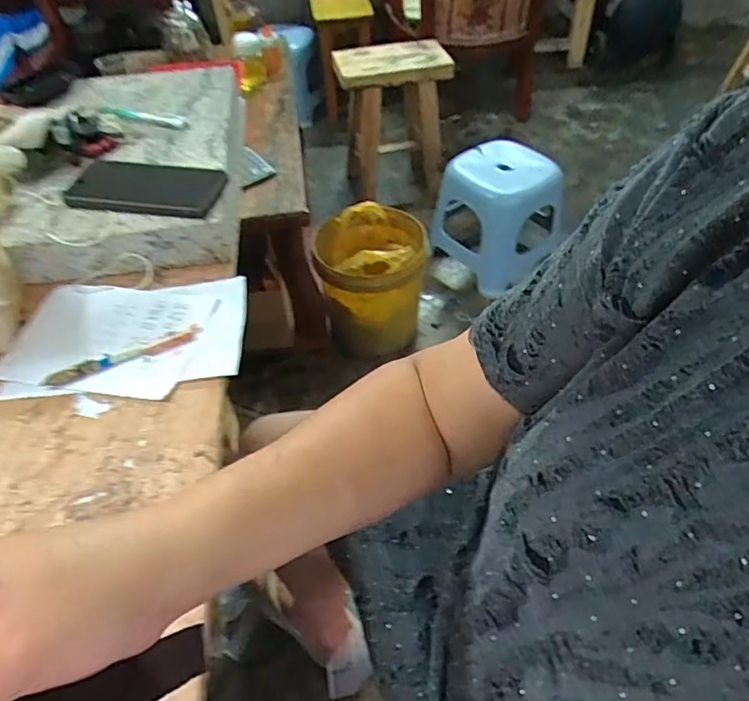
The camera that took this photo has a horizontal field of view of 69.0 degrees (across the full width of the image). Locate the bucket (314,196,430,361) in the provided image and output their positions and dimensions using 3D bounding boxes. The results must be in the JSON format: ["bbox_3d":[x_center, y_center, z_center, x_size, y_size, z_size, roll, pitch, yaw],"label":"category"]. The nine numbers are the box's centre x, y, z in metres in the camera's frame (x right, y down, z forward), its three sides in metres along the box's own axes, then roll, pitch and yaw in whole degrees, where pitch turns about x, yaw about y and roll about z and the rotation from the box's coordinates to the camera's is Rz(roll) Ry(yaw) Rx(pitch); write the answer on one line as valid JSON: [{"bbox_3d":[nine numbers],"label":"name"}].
[{"bbox_3d":[-0.008,-0.169,1.362,0.256,0.306,0.257,-3,49,0],"label":"bucket"}]

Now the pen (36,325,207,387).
[{"bbox_3d":[-0.228,0.006,0.499,0.140,0.011,0.015,-22,51,-16],"label":"pen"}]

